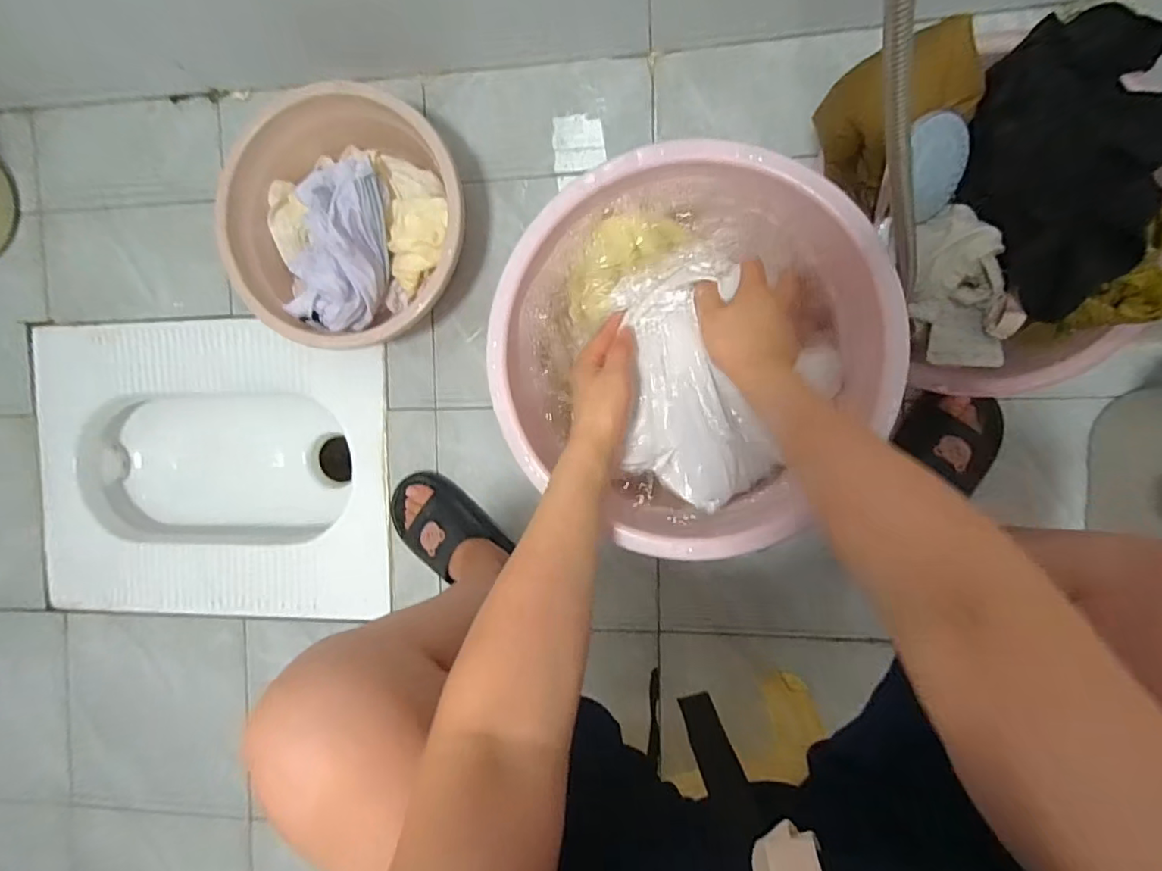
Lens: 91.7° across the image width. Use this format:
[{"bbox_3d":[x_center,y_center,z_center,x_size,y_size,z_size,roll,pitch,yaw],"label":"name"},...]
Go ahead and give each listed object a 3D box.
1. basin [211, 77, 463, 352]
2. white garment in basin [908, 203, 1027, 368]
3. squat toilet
[{"bbox_3d":[-0.286,-0.254,0.699,0.294,0.131,0.273,0,93,8],"label":"basin"},{"bbox_3d":[0.369,-0.139,0.550,0.087,0.050,0.159,-22,89,8],"label":"white garment in basin"},{"bbox_3d":[-0.541,0.043,0.923,0.574,0.210,0.443,-2,92,8],"label":"squat toilet"}]

